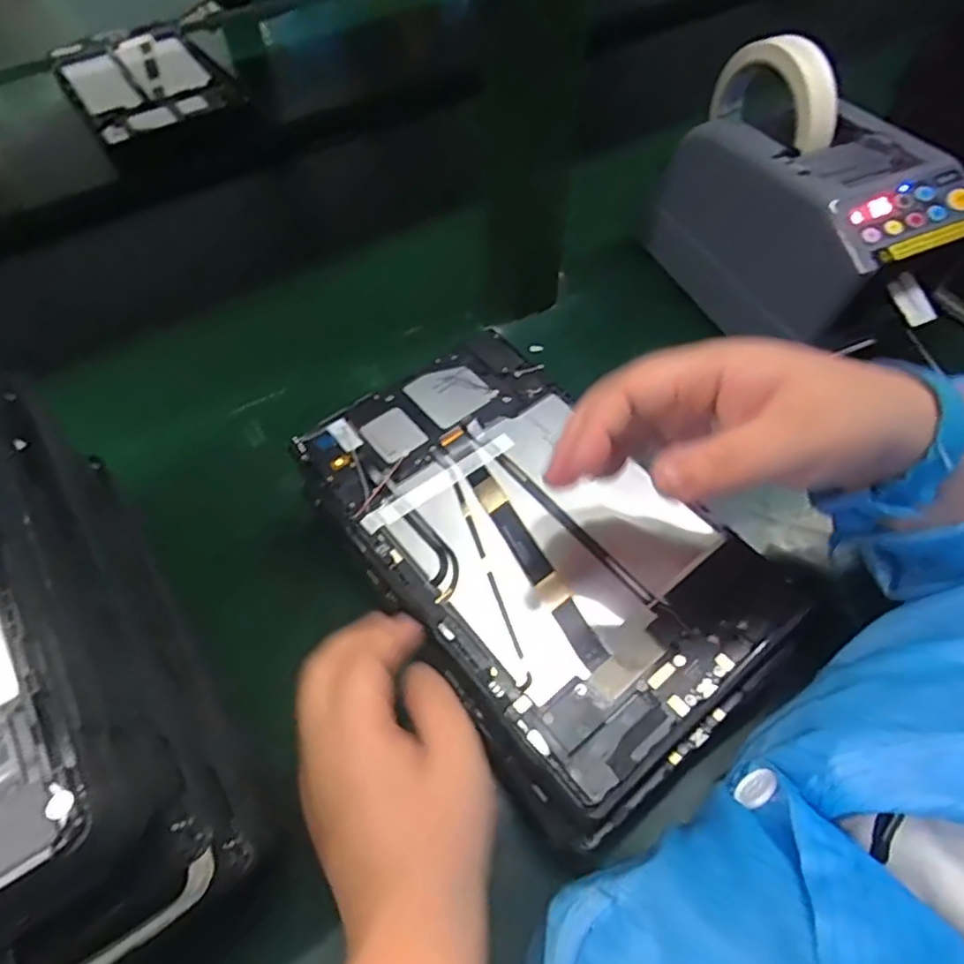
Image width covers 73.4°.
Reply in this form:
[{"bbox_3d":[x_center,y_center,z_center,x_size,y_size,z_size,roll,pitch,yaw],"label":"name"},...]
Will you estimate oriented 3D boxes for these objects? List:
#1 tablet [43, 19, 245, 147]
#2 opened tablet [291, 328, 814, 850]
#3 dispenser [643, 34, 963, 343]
[{"bbox_3d":[-0.374,-0.449,0.717,0.154,0.013,0.231,-32,63,-18],"label":"tablet"},{"bbox_3d":[0.022,0.023,0.333,0.152,0.011,0.244,-34,63,-18],"label":"opened tablet"},{"bbox_3d":[0.225,-0.197,0.461,0.116,0.141,0.202,-22,60,-12],"label":"dispenser"}]

